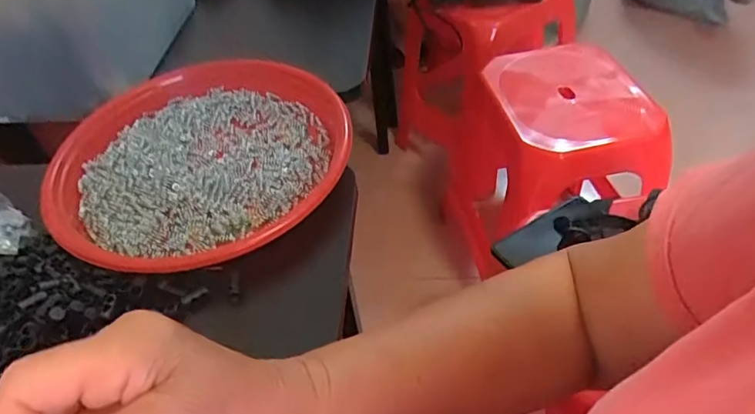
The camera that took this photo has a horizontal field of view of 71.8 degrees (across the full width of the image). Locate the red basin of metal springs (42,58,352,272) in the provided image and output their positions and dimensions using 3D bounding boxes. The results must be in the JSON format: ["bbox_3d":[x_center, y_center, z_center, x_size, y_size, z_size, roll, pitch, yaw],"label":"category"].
[{"bbox_3d":[-0.149,-0.048,0.426,0.214,0.044,0.228,-3,47,3],"label":"red basin of metal springs"}]

